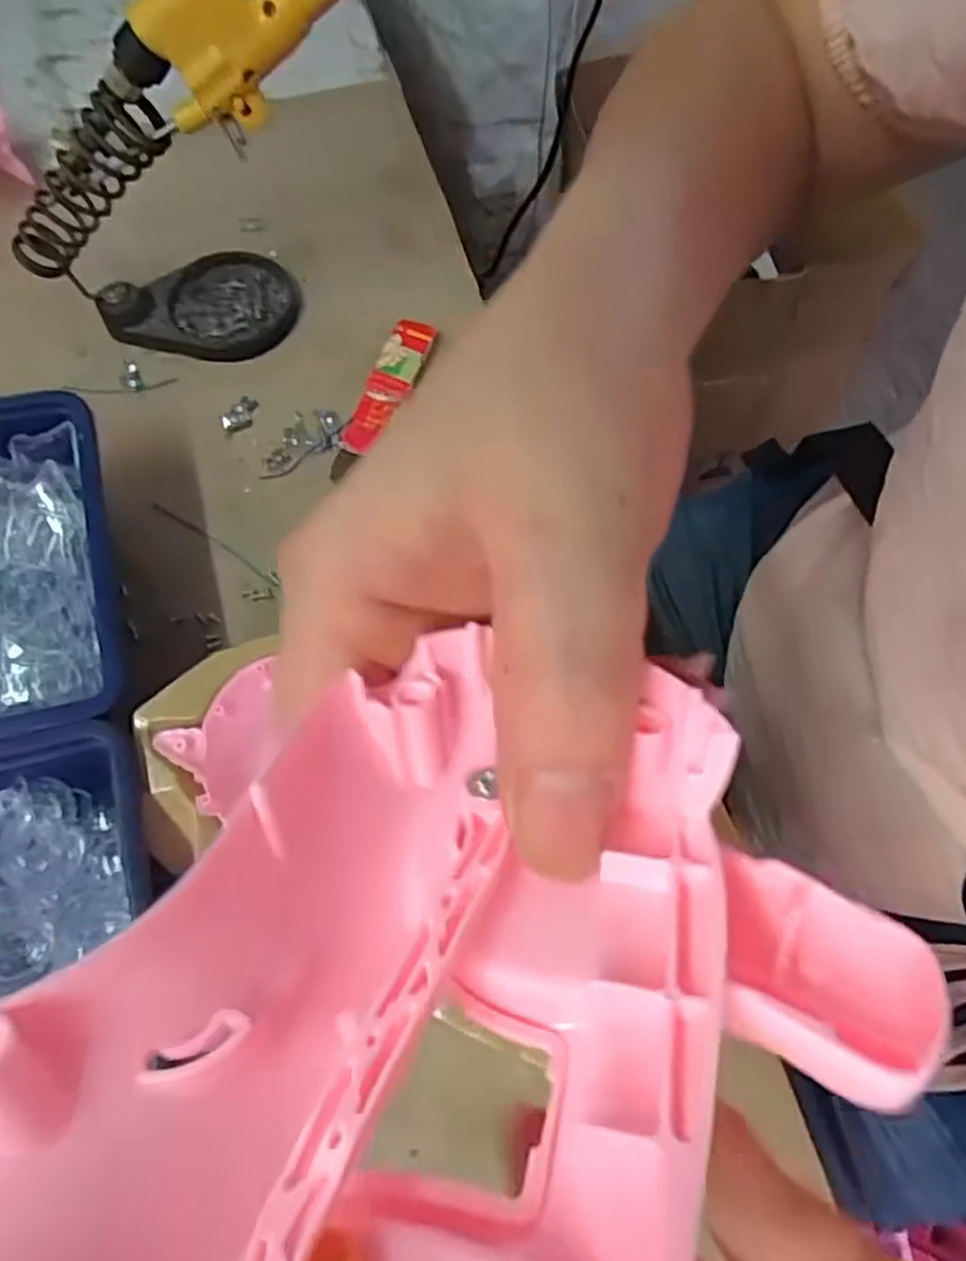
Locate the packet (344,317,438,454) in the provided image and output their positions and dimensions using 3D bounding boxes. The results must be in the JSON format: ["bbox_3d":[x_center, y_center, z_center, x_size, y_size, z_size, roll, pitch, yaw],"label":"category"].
[{"bbox_3d":[-0.046,-0.121,0.361,0.022,0.009,0.080,19,69,7],"label":"packet"}]

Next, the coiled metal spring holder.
[{"bbox_3d":[-0.171,-0.190,0.315,0.091,0.032,0.025,-29,64,32],"label":"coiled metal spring holder"}]

